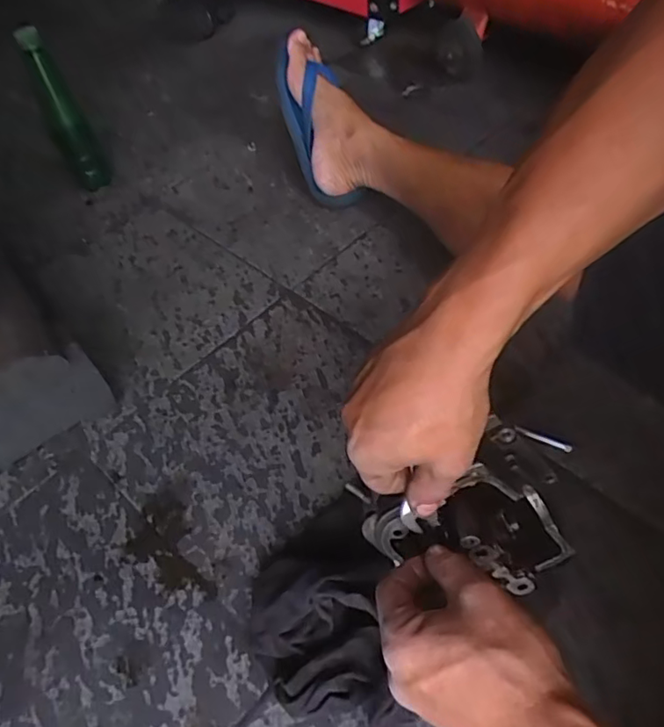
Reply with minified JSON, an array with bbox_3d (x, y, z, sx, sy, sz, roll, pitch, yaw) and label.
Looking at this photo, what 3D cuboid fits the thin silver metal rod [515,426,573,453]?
[{"bbox_3d":[0.207,0.074,0.556,0.055,0.005,0.009,25,58,22],"label":"thin silver metal rod"}]

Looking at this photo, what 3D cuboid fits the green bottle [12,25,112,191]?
[{"bbox_3d":[-0.386,-0.361,0.818,0.054,0.228,0.062,-26,55,-15],"label":"green bottle"}]

